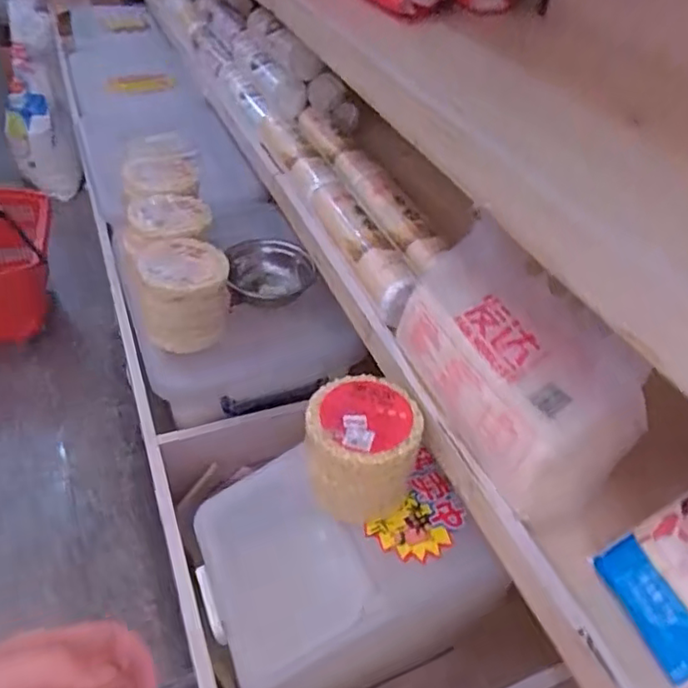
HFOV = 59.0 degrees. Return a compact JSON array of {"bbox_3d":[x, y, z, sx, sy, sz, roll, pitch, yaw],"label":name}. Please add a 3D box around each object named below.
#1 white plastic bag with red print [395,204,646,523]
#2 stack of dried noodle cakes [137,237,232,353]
[{"bbox_3d":[0.144,0.004,0.572,0.103,0.147,0.259,-14,46,-23],"label":"white plastic bag with red print"},{"bbox_3d":[-0.216,-0.070,0.831,0.109,0.120,0.133,-7,44,-16],"label":"stack of dried noodle cakes"}]

